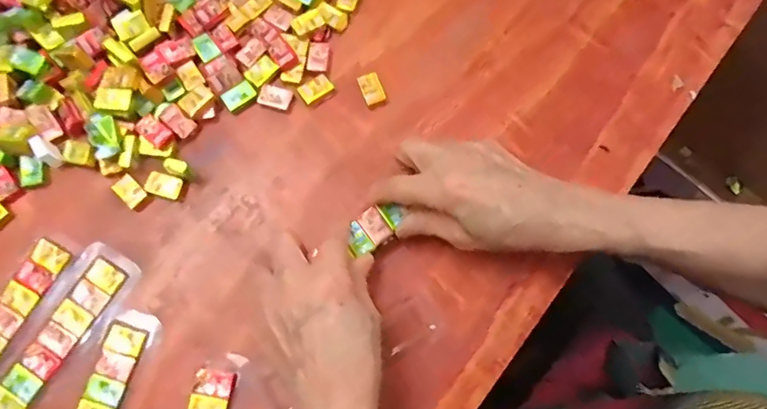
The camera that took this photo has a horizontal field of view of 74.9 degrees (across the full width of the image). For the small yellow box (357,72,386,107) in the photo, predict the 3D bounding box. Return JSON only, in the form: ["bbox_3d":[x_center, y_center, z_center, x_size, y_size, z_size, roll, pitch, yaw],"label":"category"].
[{"bbox_3d":[-0.009,-0.092,0.401,0.016,0.010,0.024,-19,76,-7],"label":"small yellow box"}]

